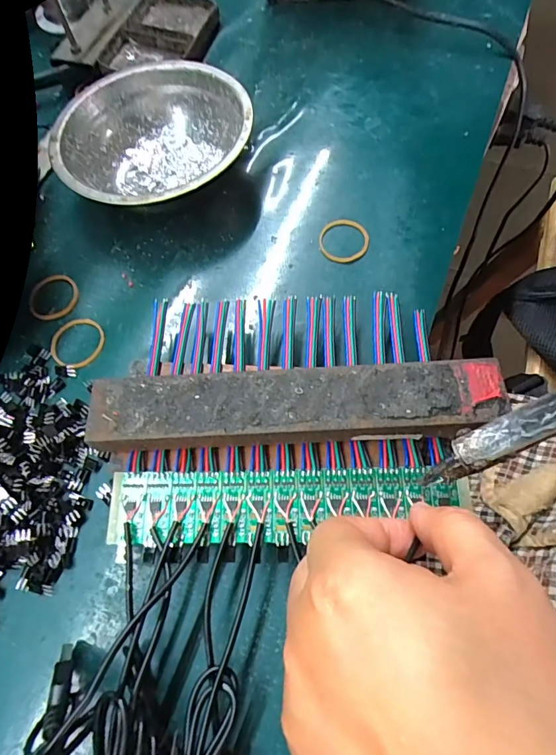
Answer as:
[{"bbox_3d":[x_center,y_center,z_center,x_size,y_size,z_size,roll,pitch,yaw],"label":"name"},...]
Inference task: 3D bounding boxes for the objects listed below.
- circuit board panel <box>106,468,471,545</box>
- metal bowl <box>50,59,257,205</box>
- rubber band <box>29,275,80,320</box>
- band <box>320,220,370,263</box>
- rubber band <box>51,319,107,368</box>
[{"bbox_3d":[0.003,0.057,0.204,0.161,0.004,0.033,-5,67,3],"label":"circuit board panel"},{"bbox_3d":[-0.082,-0.155,0.299,0.123,0.040,0.124,-1,67,2],"label":"metal bowl"},{"bbox_3d":[-0.141,-0.051,0.278,0.030,0.004,0.032,-1,67,2],"label":"rubber band"},{"bbox_3d":[0.042,-0.088,0.281,0.031,0.004,0.032,10,68,7],"label":"band"},{"bbox_3d":[-0.120,-0.021,0.264,0.033,0.004,0.032,-1,67,2],"label":"rubber band"}]

